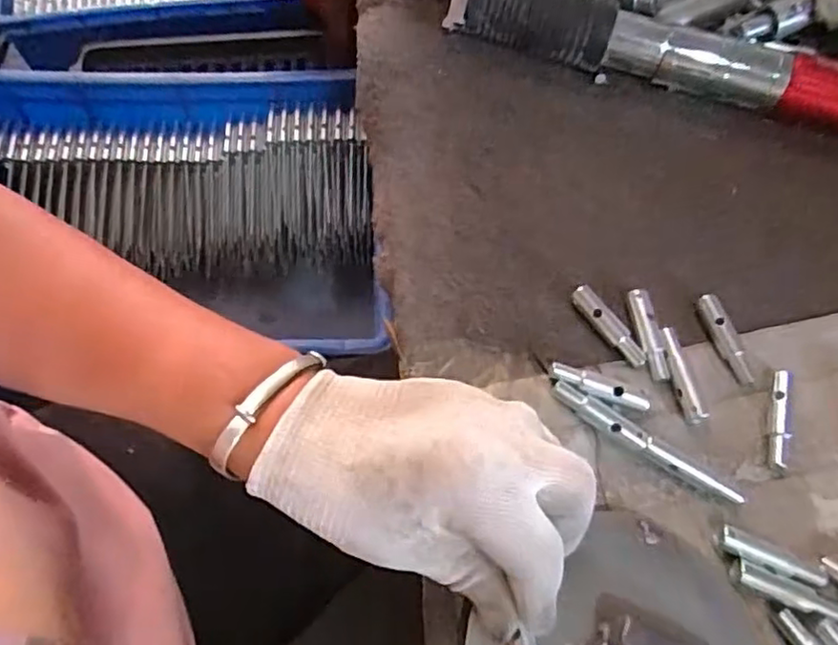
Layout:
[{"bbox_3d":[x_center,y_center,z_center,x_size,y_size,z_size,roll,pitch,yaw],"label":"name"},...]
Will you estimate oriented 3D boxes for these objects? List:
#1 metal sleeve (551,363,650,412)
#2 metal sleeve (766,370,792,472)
[{"bbox_3d":[0.091,0.033,0.325,0.050,0.007,0.009,20,66,7],"label":"metal sleeve"},{"bbox_3d":[0.182,0.049,0.326,0.009,0.010,0.050,12,66,3],"label":"metal sleeve"}]

